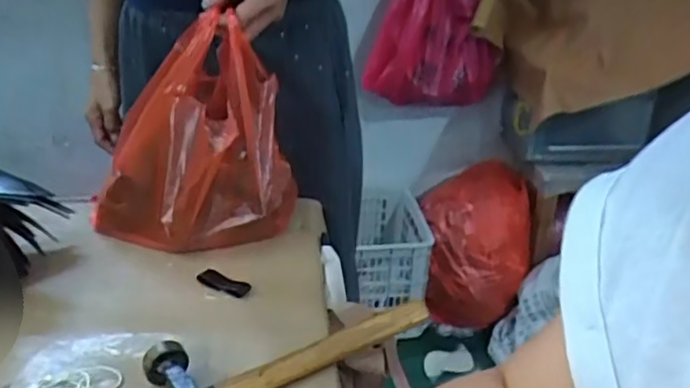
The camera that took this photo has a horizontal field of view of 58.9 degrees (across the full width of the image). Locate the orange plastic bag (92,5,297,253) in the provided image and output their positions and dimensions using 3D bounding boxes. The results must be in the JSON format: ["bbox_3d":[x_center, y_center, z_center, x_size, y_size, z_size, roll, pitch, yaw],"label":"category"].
[{"bbox_3d":[-0.164,-0.067,0.671,0.203,0.249,0.125,11,26,16],"label":"orange plastic bag"}]

